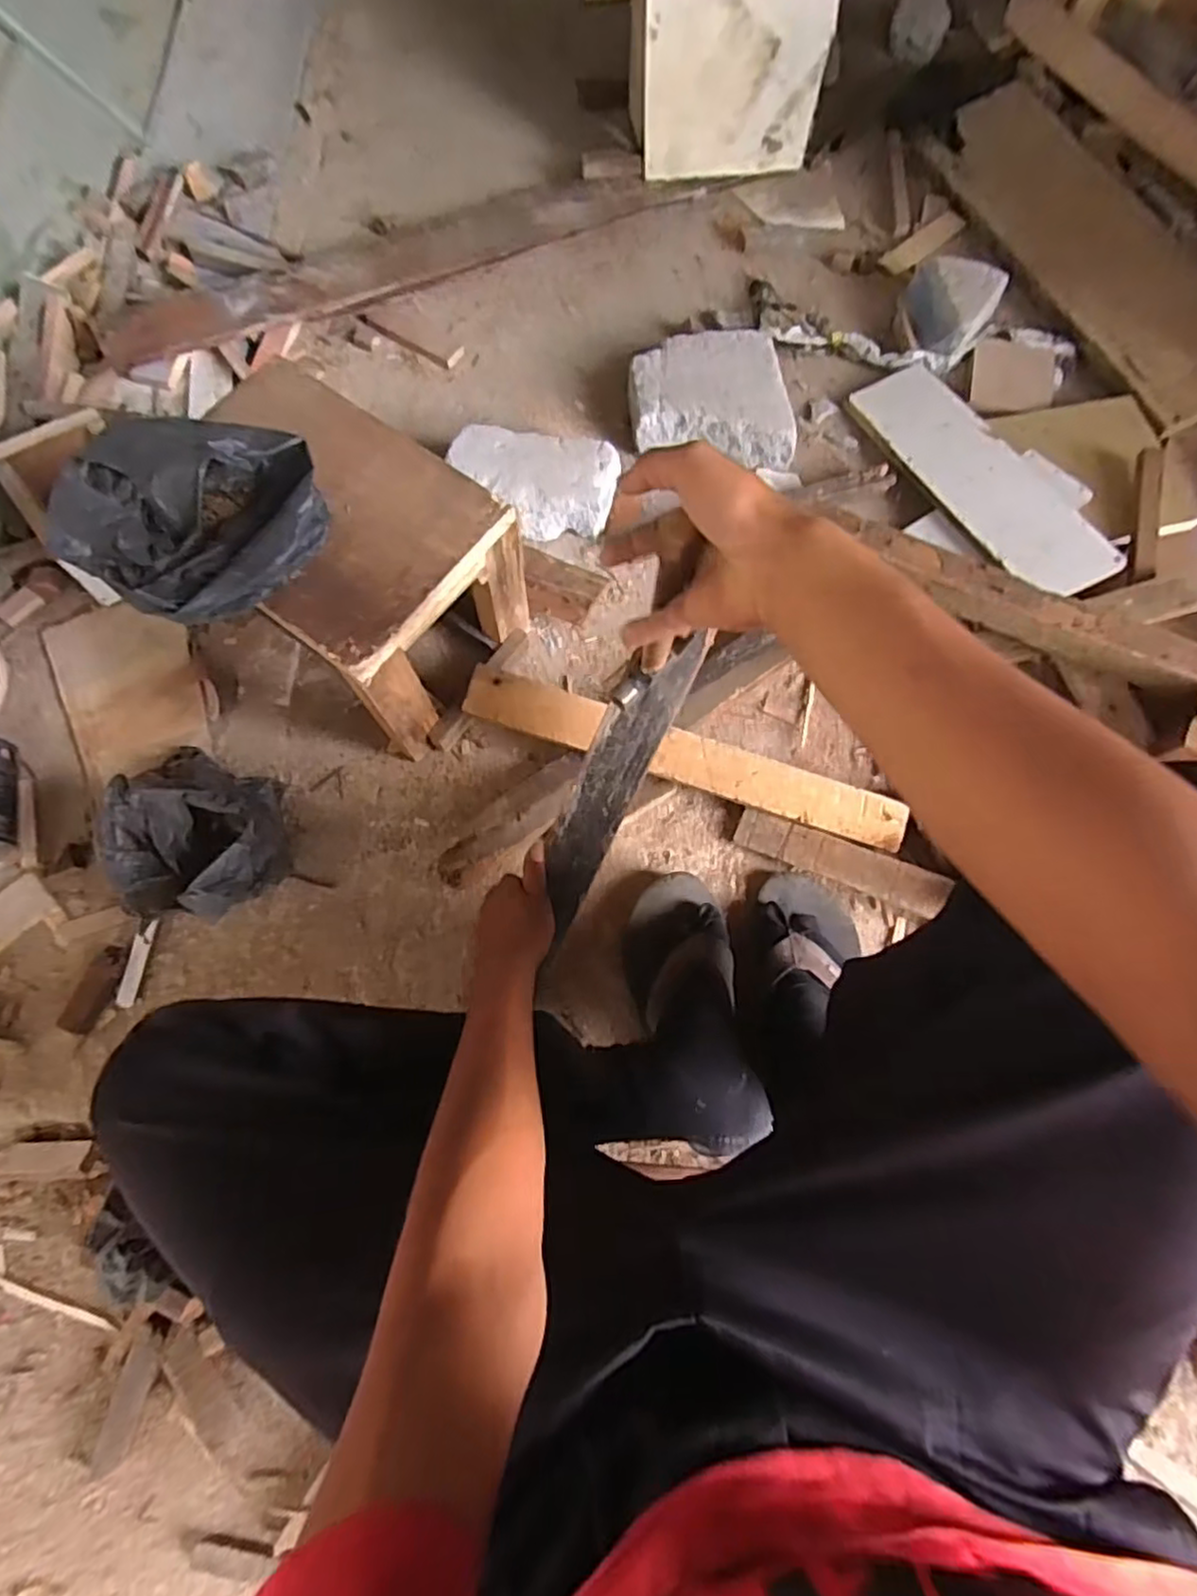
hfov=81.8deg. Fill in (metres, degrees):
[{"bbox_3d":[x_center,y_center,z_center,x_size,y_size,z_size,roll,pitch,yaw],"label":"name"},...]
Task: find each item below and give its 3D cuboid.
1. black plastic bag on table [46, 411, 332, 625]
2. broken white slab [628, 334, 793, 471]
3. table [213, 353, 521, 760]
[{"bbox_3d":[-0.350,-0.245,0.610,0.214,0.084,0.157,-37,76,-11],"label":"black plastic bag on table"},{"bbox_3d":[0.147,-0.534,0.933,0.202,0.062,0.190,-4,72,-2],"label":"broken white slab"},{"bbox_3d":[-0.269,-0.252,0.745,0.317,0.186,0.223,36,75,10],"label":"table"}]

